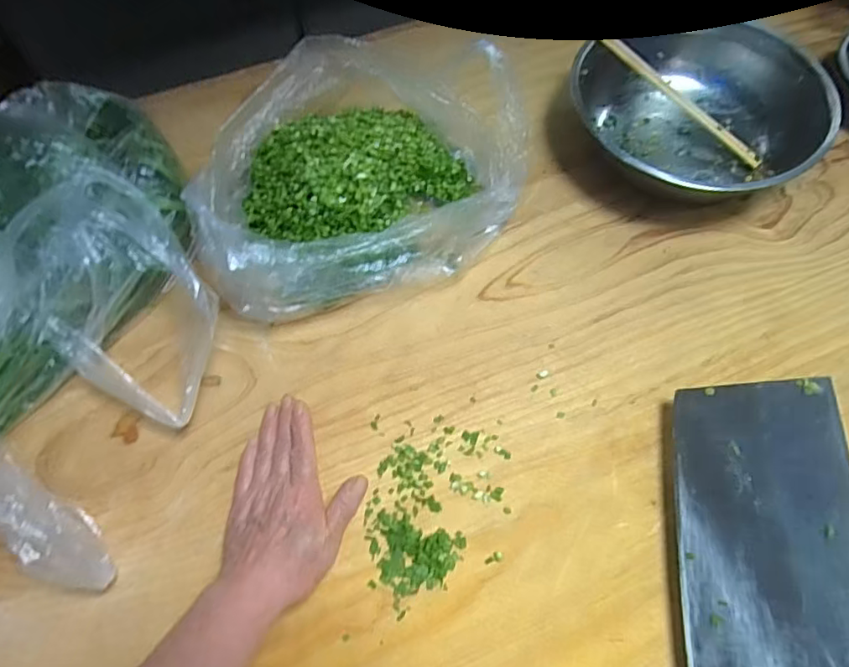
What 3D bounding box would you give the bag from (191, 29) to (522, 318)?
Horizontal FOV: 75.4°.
[{"bbox_3d":[-0.054,-0.158,0.519,0.284,0.108,0.243,-16,62,-6],"label":"bag"}]

